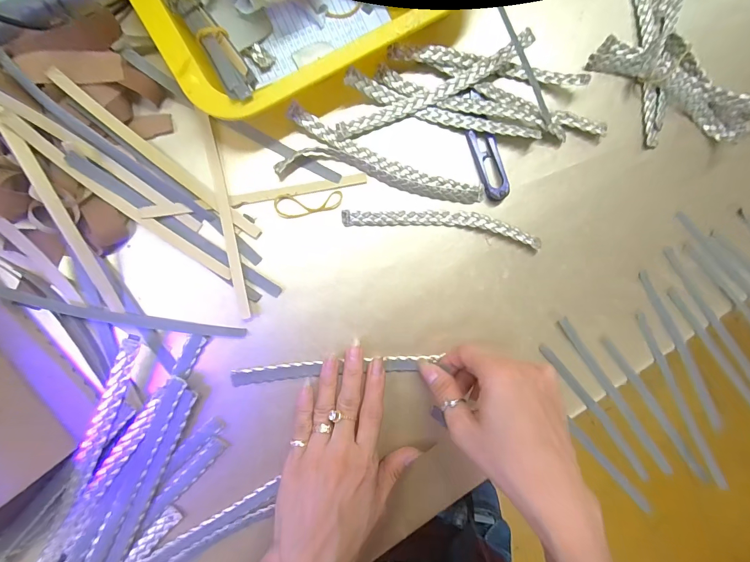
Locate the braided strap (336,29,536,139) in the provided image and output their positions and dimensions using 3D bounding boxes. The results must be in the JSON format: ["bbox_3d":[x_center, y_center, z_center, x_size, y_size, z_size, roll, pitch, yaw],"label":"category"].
[{"bbox_3d":[0.050,-0.156,0.292,0.173,0.017,0.015,-27,94,-6],"label":"braided strap"}]

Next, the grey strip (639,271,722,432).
[{"bbox_3d":[0.286,0.067,0.334,0.010,0.006,0.171,-31,94,-5],"label":"grey strip"}]

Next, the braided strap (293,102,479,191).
[{"bbox_3d":[0.010,-0.098,0.293,0.164,0.012,0.019,21,89,-7],"label":"braided strap"}]

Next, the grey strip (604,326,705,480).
[{"bbox_3d":[0.257,0.117,0.330,0.010,0.012,0.157,-36,95,-5],"label":"grey strip"}]

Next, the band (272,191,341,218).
[{"bbox_3d":[-0.053,-0.062,0.292,0.054,0.004,0.020,-5,92,-7],"label":"band"}]

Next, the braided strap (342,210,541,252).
[{"bbox_3d":[0.058,-0.049,0.304,0.167,0.007,0.023,6,90,-7],"label":"braided strap"}]

